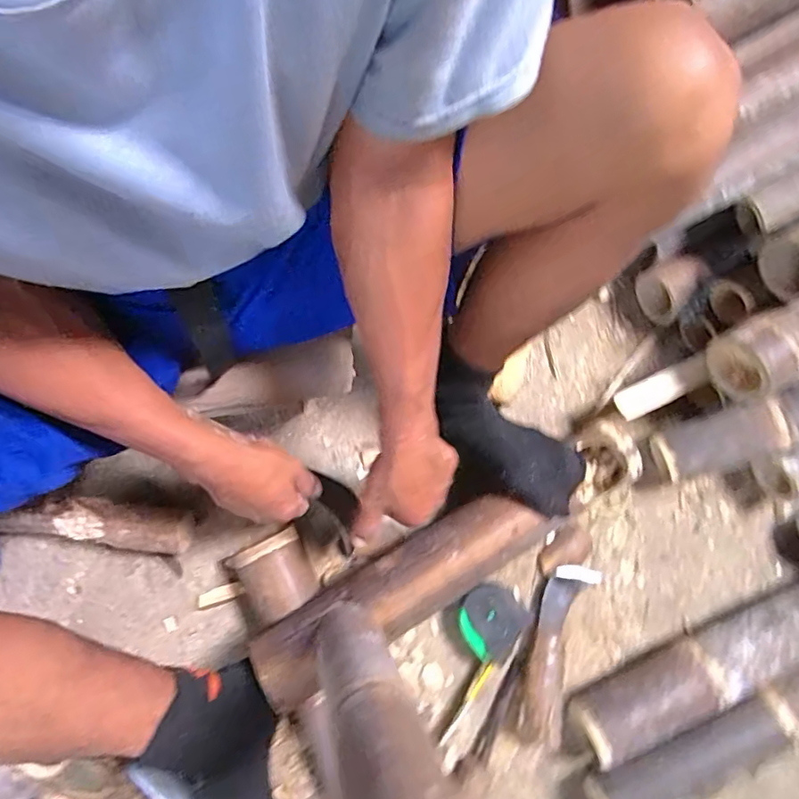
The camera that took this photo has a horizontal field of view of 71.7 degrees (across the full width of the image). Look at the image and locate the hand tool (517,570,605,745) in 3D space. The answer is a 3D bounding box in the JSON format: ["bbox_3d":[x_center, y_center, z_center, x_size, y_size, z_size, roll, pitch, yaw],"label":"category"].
[{"bbox_3d":[0.186,0.295,0.657,0.060,0.042,0.203,23,76,4],"label":"hand tool"}]

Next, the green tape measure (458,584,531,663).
[{"bbox_3d":[0.106,0.263,0.662,0.075,0.042,0.071,0,77,-2],"label":"green tape measure"}]

